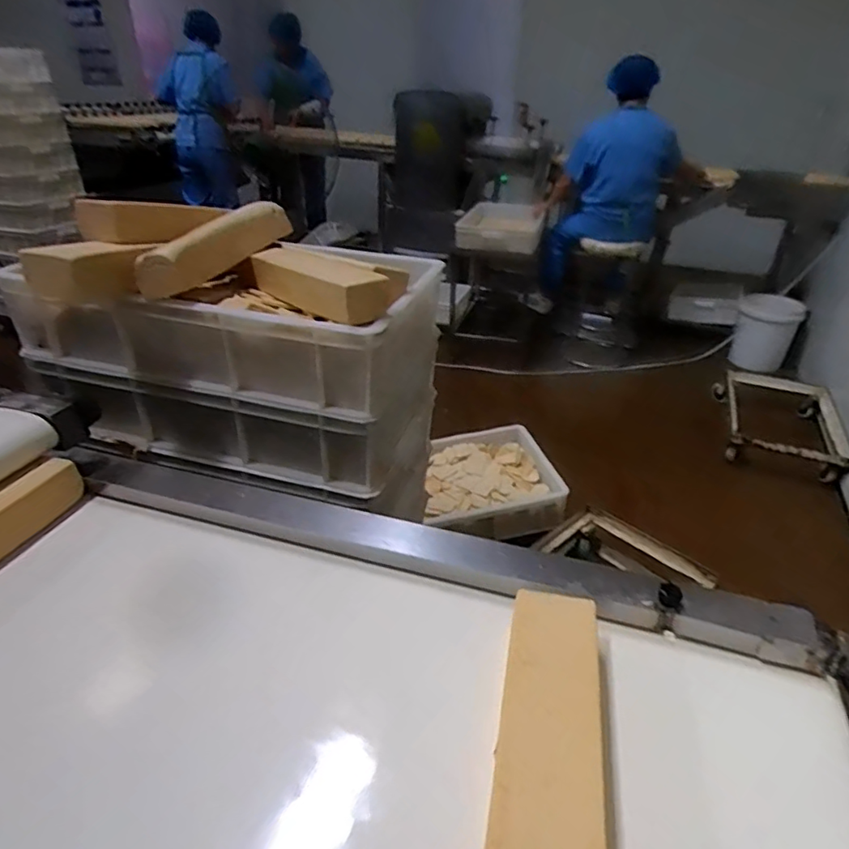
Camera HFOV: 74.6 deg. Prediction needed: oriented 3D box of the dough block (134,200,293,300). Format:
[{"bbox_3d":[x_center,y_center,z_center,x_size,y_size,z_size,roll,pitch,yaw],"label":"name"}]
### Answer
[{"bbox_3d":[-0.327,-0.290,0.897,0.078,0.077,0.318,9,33,13],"label":"dough block"}]

